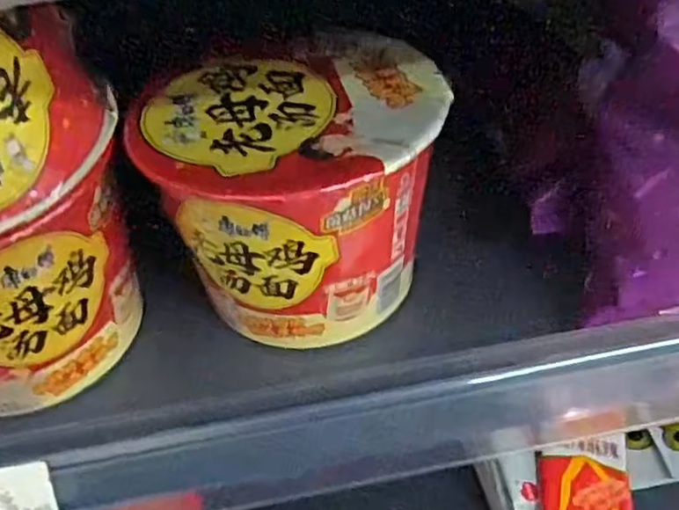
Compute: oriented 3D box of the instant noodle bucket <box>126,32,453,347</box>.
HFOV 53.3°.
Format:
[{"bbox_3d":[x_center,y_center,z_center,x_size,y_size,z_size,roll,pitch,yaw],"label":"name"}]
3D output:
[{"bbox_3d":[-0.016,-0.030,0.312,0.118,0.101,0.113,-3,44,2],"label":"instant noodle bucket"}]

